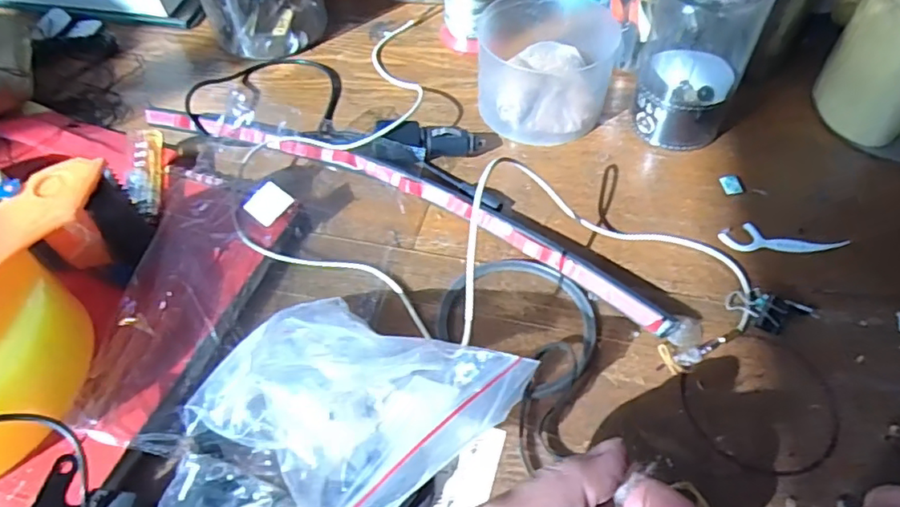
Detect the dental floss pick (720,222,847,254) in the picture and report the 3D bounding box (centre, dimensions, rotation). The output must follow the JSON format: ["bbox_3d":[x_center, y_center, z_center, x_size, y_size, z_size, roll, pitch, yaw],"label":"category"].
[{"bbox_3d":[0.203,-0.009,0.350,0.071,0.004,0.021,1,51,2],"label":"dental floss pick"}]

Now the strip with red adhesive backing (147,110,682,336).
[{"bbox_3d":[-0.039,-0.038,0.370,0.368,0.019,0.043,22,55,18],"label":"strip with red adhesive backing"}]

